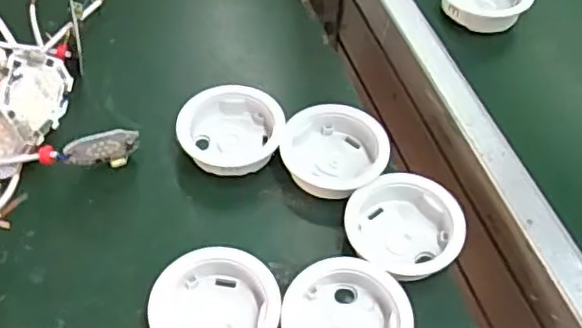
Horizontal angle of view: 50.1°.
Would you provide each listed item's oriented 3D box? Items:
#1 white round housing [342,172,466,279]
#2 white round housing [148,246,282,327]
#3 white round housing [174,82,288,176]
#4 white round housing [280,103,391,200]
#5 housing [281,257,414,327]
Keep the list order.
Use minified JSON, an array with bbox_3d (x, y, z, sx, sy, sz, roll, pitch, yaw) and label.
[{"bbox_3d":[0.073,0.038,0.397,0.070,0.027,0.060,29,58,16],"label":"white round housing"},{"bbox_3d":[-0.044,0.085,0.364,0.072,0.024,0.066,1,55,-2],"label":"white round housing"},{"bbox_3d":[-0.041,-0.022,0.439,0.070,0.025,0.064,1,55,-2],"label":"white round housing"},{"bbox_3d":[0.029,-0.007,0.428,0.064,0.030,0.068,1,55,-2],"label":"white round housing"},{"bbox_3d":[0.032,0.091,0.360,0.071,0.024,0.067,1,55,-2],"label":"housing"}]

